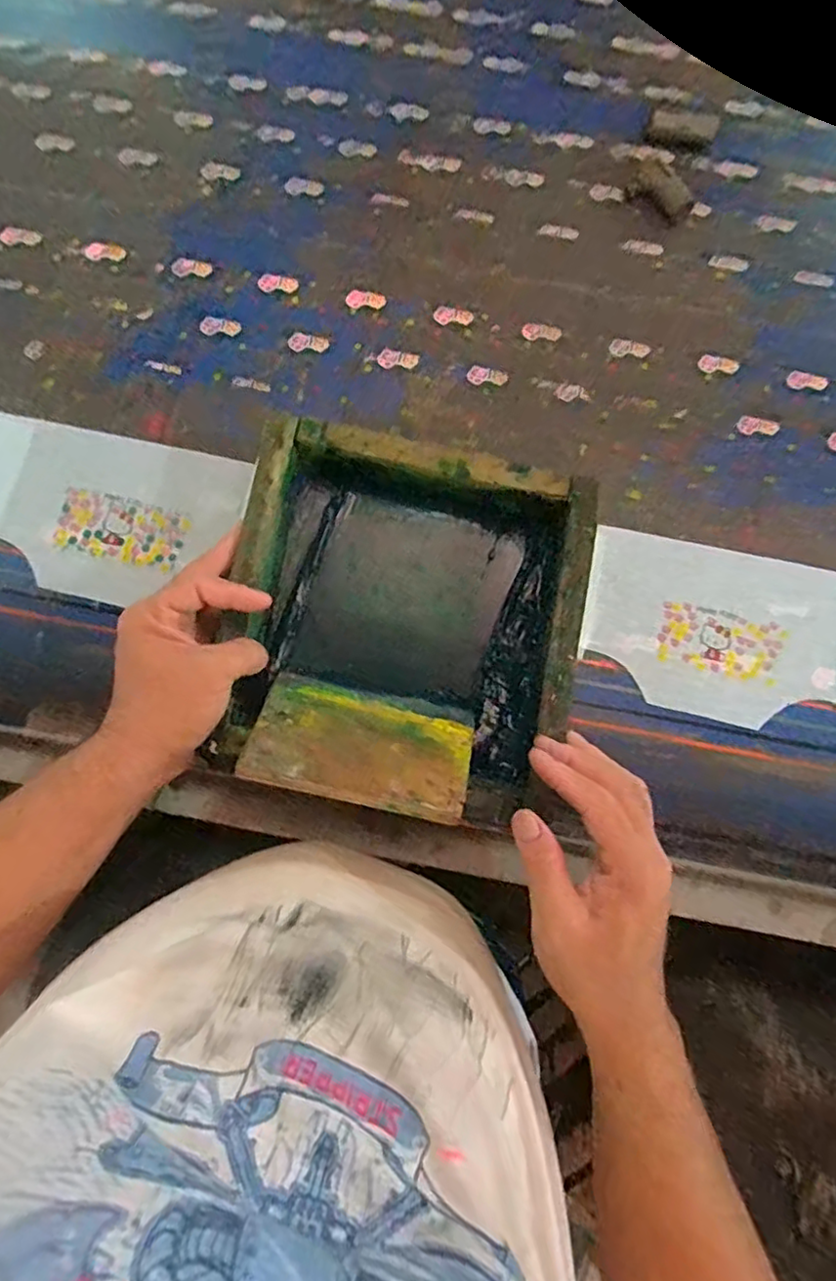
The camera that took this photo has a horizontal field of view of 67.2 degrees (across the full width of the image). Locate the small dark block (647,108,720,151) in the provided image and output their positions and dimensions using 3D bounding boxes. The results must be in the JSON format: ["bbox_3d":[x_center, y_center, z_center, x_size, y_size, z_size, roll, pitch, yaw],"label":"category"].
[{"bbox_3d":[0.240,-0.462,0.570,0.060,0.015,0.029,12,78,1],"label":"small dark block"}]

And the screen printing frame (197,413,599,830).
[{"bbox_3d":[-0.011,-0.014,0.454,0.241,0.080,0.253,12,78,1],"label":"screen printing frame"}]

